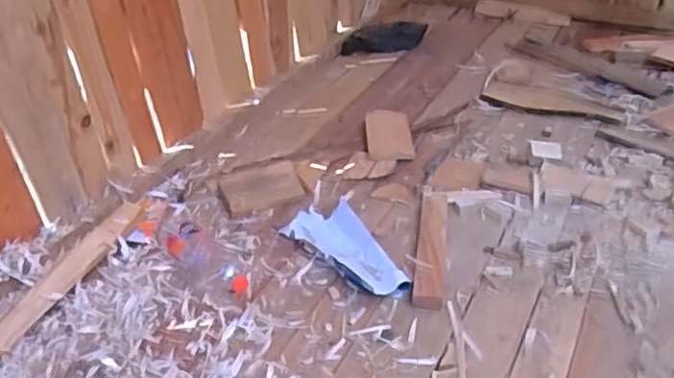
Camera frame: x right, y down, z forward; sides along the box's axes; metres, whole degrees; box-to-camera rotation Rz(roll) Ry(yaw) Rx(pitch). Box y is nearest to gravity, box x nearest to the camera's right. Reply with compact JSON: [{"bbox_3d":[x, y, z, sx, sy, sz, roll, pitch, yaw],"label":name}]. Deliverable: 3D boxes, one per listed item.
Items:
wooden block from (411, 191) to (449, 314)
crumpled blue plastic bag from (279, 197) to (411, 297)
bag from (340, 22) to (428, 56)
[{"bbox_3d":[0.165,0.089,1.093,0.053,0.034,0.305,5,36,9],"label":"wooden block"},{"bbox_3d":[0.016,0.098,1.095,0.118,0.035,0.271,-24,41,-28],"label":"crumpled blue plastic bag"},{"bbox_3d":[0.140,-0.443,1.875,0.261,0.068,0.068,-9,36,-10],"label":"bag"}]

